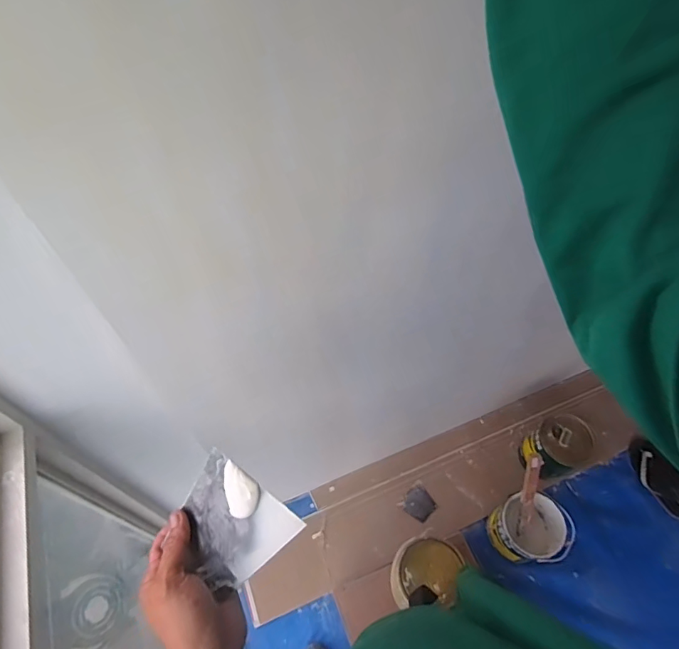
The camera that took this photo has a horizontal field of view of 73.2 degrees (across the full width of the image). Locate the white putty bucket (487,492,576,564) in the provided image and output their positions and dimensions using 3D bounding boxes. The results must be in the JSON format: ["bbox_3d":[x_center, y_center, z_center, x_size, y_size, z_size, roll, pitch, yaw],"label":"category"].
[{"bbox_3d":[0.566,0.615,1.357,0.221,0.167,0.172,-7,55,-3],"label":"white putty bucket"}]

